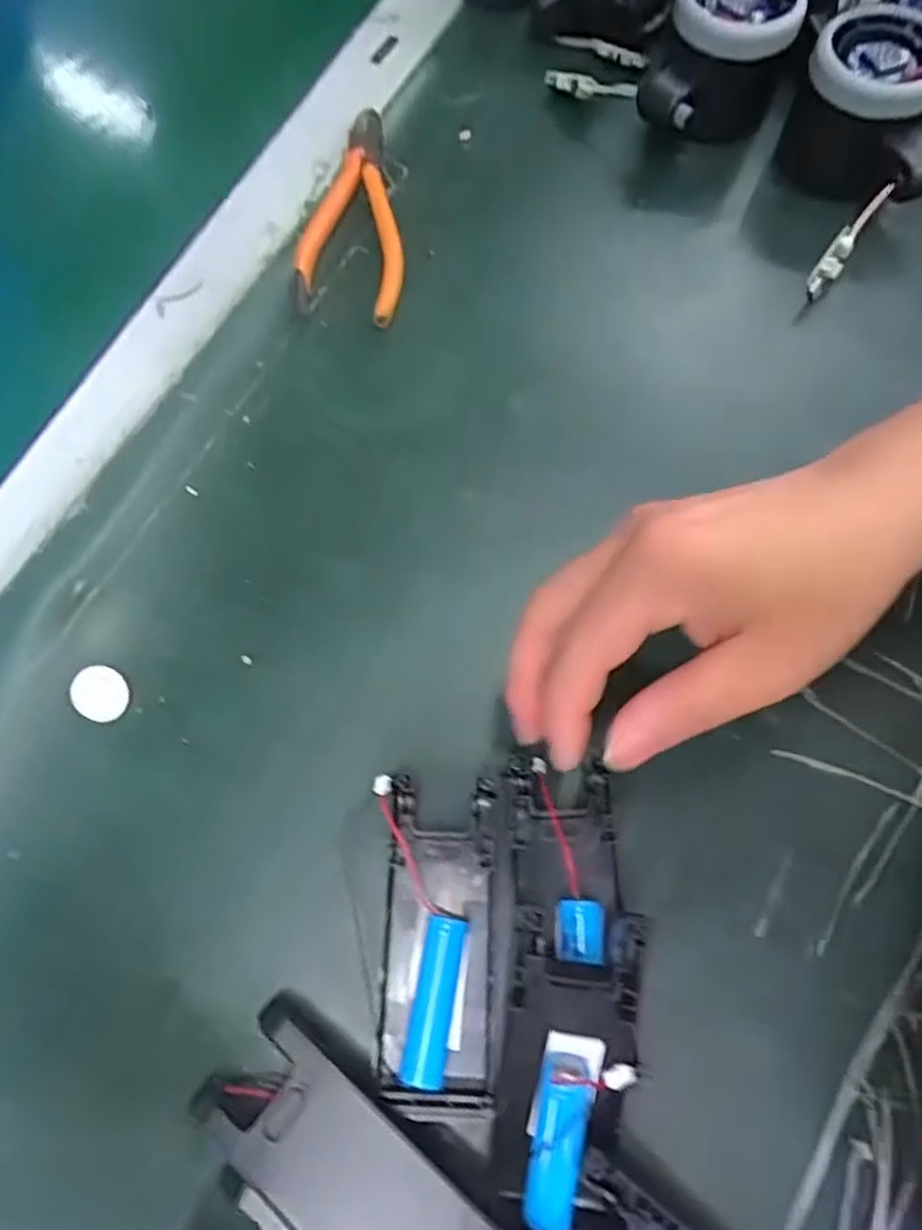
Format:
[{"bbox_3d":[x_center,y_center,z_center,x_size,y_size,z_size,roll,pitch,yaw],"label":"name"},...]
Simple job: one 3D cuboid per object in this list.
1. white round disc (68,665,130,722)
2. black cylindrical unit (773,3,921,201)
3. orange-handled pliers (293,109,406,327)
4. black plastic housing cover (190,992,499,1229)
[{"bbox_3d":[-0.138,0.030,0.275,0.021,0.005,0.019,20,72,7],"label":"white round disc"},{"bbox_3d":[0.185,-0.236,0.338,0.056,0.052,0.061,29,73,10],"label":"black cylindrical unit"},{"bbox_3d":[-0.051,-0.196,0.350,0.050,0.010,0.127,2,71,1],"label":"orange-handled pliers"},{"bbox_3d":[-0.032,0.168,0.218,0.101,0.019,0.037,36,75,12],"label":"black plastic housing cover"}]

